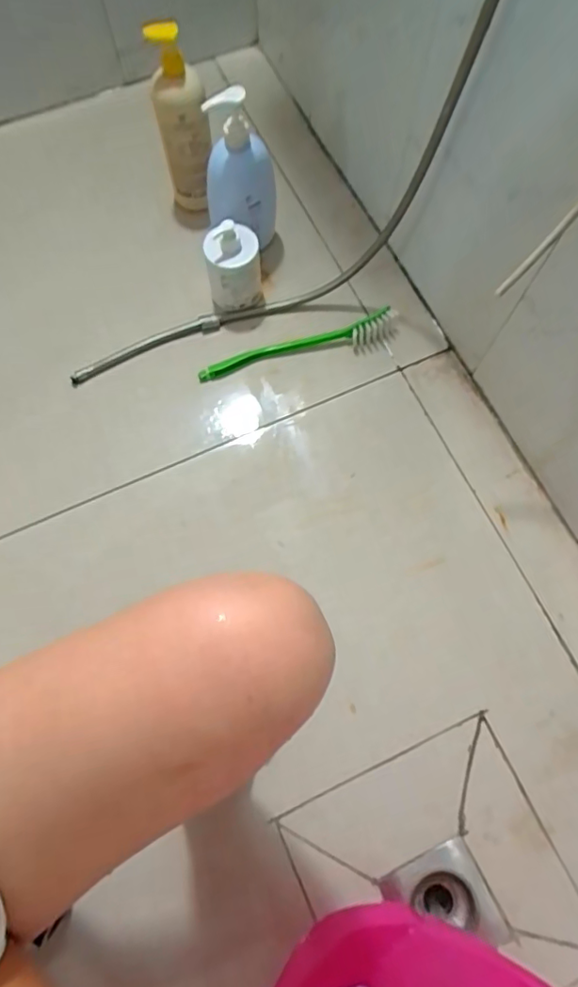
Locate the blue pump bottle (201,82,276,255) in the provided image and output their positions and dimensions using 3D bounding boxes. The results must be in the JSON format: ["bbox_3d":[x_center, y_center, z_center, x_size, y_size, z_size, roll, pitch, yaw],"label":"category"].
[{"bbox_3d":[-0.075,-0.479,0.840,0.106,0.250,0.054,-6,72,-2],"label":"blue pump bottle"}]

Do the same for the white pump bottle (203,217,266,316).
[{"bbox_3d":[-0.090,-0.360,0.882,0.087,0.137,0.066,-6,73,-2],"label":"white pump bottle"}]

